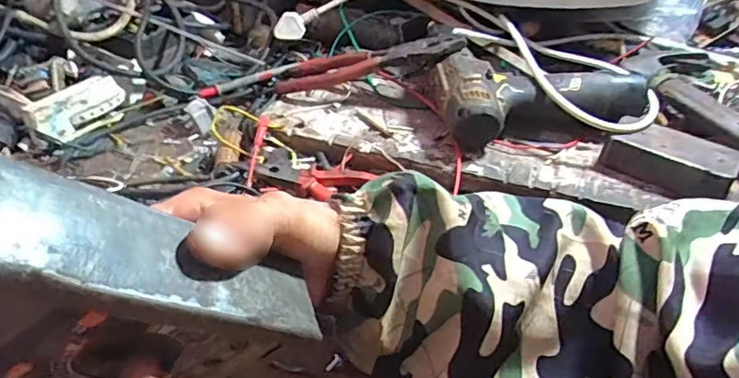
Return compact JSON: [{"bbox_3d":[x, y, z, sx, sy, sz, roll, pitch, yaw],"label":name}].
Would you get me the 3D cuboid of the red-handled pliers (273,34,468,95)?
[{"bbox_3d":[-0.001,-0.135,0.584,0.195,0.021,0.047,-11,38,13],"label":"red-handled pliers"}]

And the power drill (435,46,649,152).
[{"bbox_3d":[0.165,-0.085,0.541,0.194,0.057,0.110,-2,40,-4],"label":"power drill"}]

